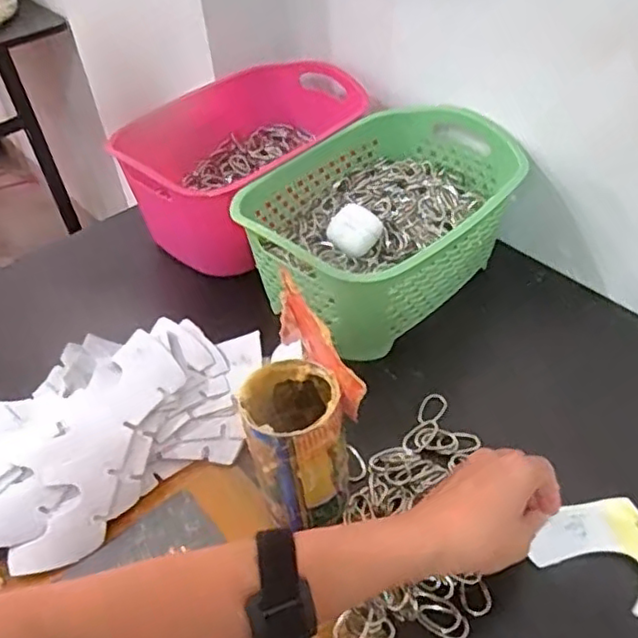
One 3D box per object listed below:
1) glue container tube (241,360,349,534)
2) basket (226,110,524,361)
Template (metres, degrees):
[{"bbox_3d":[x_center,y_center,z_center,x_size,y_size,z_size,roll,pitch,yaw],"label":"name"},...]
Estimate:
[{"bbox_3d":[-0.017,0.094,0.453,0.065,0.119,0.074,-11,45,-7],"label":"glue container tube"},{"bbox_3d":[0.068,-0.093,0.631,0.273,0.113,0.192,-34,52,-27],"label":"basket"}]

